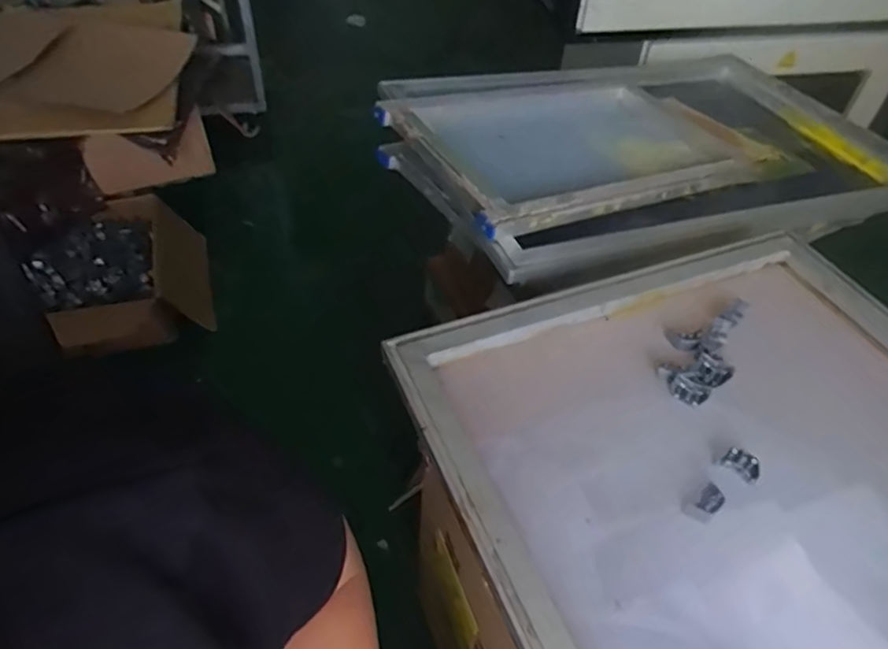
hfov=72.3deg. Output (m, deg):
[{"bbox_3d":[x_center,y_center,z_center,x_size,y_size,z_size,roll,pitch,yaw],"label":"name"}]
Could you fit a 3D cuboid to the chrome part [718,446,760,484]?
[{"bbox_3d":[0.296,0.138,0.603,0.035,0.014,0.021,33,54,25],"label":"chrome part"}]

